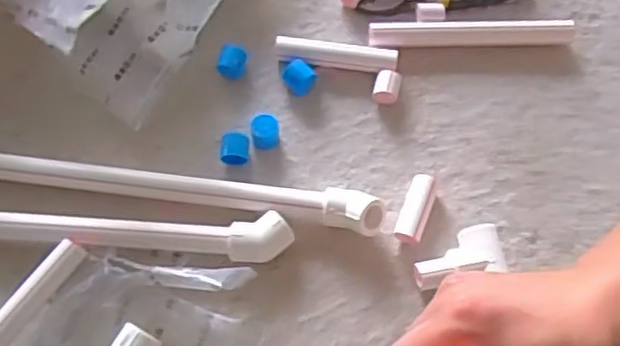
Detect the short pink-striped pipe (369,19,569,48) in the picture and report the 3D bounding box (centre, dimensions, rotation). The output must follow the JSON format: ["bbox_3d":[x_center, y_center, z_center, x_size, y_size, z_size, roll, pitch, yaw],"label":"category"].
[{"bbox_3d":[0.141,-0.123,0.570,0.176,0.020,0.021,-2,67,-2],"label":"short pink-striped pipe"}]

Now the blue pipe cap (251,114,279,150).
[{"bbox_3d":[-0.036,-0.034,0.529,0.022,0.022,0.022,0,67,-1],"label":"blue pipe cap"}]

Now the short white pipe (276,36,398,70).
[{"bbox_3d":[0.023,-0.104,0.558,0.102,0.023,0.025,6,67,2],"label":"short white pipe"}]

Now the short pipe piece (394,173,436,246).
[{"bbox_3d":[0.083,0.028,0.506,0.022,0.020,0.052,21,69,8],"label":"short pipe piece"}]

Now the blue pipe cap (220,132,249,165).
[{"bbox_3d":[-0.060,-0.019,0.521,0.023,0.021,0.020,6,67,1],"label":"blue pipe cap"}]

